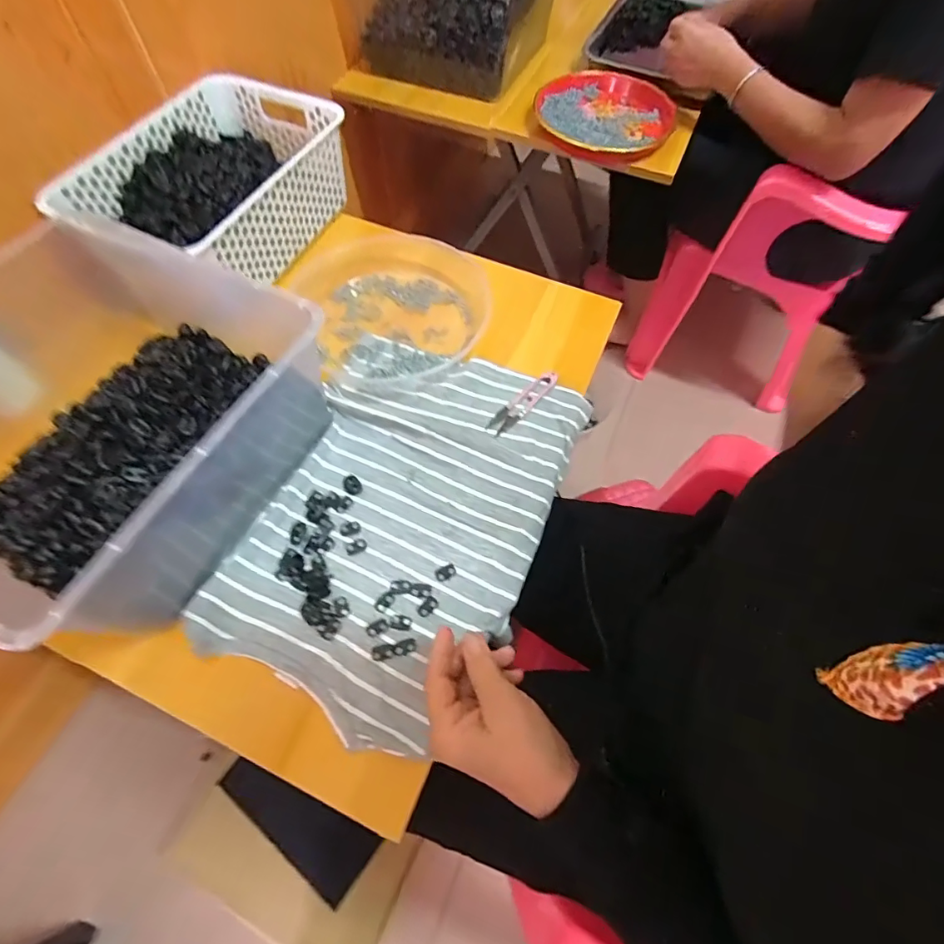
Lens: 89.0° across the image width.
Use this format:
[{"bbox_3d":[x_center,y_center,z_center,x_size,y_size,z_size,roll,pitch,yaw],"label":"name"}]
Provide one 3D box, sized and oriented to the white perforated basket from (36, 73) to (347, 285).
[{"bbox_3d":[-0.305,-0.338,0.588,0.204,0.104,0.298,21,64,9],"label":"white perforated basket"}]

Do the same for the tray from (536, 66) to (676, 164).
[{"bbox_3d":[0.208,-0.566,0.760,0.209,0.027,0.202,1,62,-2],"label":"tray"}]

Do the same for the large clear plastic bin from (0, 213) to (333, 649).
[{"bbox_3d":[-0.327,-0.049,0.418,0.327,0.139,0.291,26,64,11],"label":"large clear plastic bin"}]

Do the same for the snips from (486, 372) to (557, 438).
[{"bbox_3d":[0.056,-0.076,0.519,0.097,0.009,0.022,-41,71,-20],"label":"snips"}]

